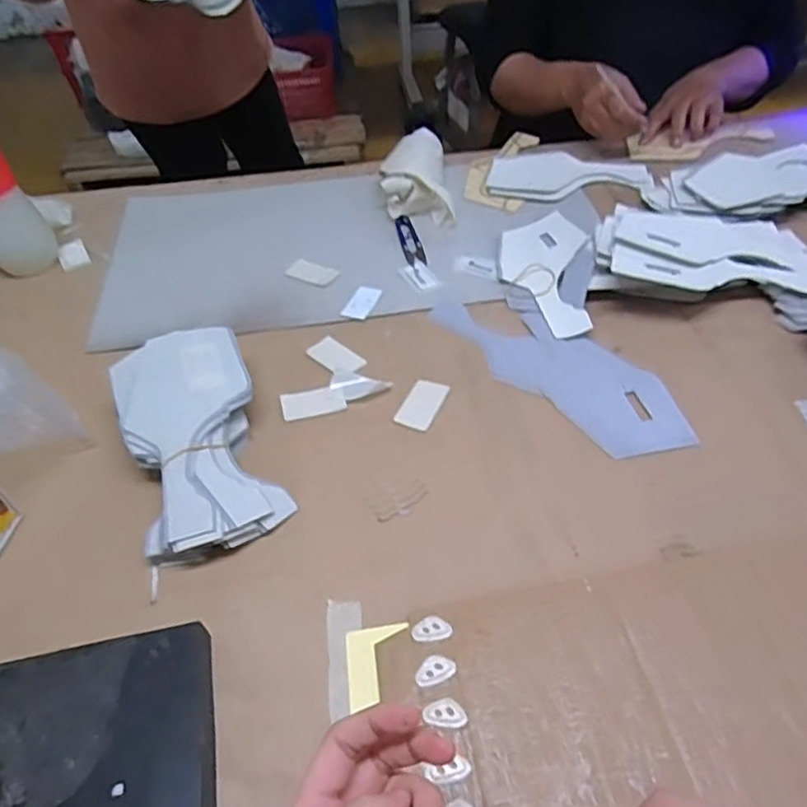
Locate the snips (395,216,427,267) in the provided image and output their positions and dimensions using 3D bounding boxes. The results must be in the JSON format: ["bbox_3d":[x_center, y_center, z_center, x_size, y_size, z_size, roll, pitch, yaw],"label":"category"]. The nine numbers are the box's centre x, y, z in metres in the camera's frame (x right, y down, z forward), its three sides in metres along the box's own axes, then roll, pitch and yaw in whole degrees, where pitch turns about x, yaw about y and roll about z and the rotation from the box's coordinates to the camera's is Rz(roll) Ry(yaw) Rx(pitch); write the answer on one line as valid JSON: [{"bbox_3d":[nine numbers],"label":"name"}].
[{"bbox_3d":[0.007,-0.190,0.735,0.023,0.005,0.093,-10,49,-6],"label":"snips"}]

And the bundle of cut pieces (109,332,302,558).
[{"bbox_3d":[-0.165,0.026,0.510,0.105,0.050,0.195,-20,50,-14],"label":"bundle of cut pieces"}]

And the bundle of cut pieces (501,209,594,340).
[{"bbox_3d":[0.148,-0.143,0.665,0.088,0.025,0.200,4,49,7],"label":"bundle of cut pieces"}]

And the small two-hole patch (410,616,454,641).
[{"bbox_3d":[0.019,0.150,0.423,0.026,0.004,0.016,-10,49,-5],"label":"small two-hole patch"}]

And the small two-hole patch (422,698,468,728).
[{"bbox_3d":[0.026,0.188,0.384,0.026,0.005,0.015,7,49,9],"label":"small two-hole patch"}]

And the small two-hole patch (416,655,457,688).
[{"bbox_3d":[0.020,0.169,0.404,0.026,0.004,0.016,-19,50,-13],"label":"small two-hole patch"}]

